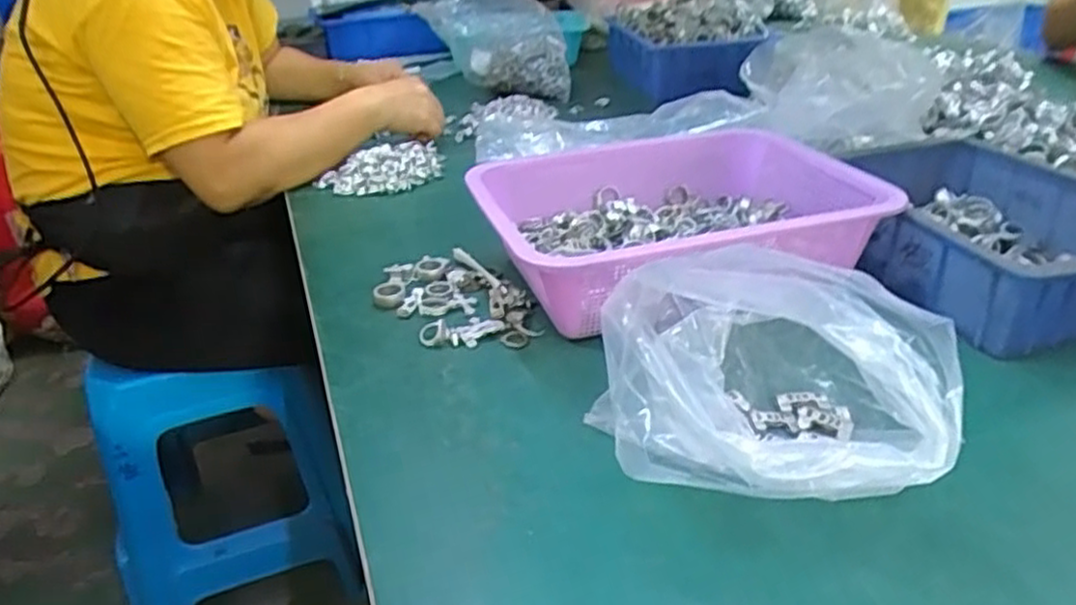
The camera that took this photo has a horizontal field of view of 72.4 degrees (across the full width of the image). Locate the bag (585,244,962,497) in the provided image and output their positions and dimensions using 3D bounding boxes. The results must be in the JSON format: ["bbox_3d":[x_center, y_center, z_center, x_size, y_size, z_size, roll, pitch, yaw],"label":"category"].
[{"bbox_3d":[0.121,0.042,0.399,0.164,0.107,0.148,5,30,14],"label":"bag"}]

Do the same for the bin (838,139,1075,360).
[{"bbox_3d":[0.352,-0.056,0.591,0.172,0.072,0.247,-10,30,-12],"label":"bin"}]

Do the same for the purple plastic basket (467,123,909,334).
[{"bbox_3d":[0.111,-0.065,0.617,0.293,0.080,0.224,-11,30,-14],"label":"purple plastic basket"}]

